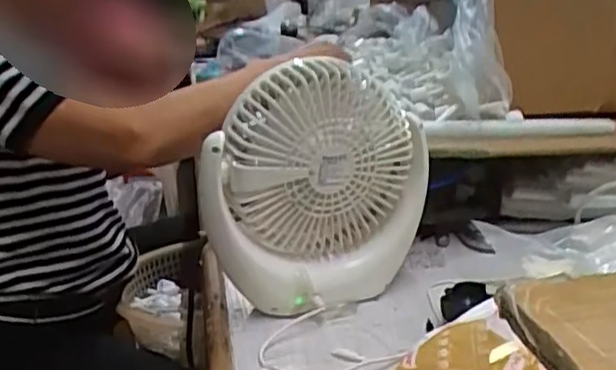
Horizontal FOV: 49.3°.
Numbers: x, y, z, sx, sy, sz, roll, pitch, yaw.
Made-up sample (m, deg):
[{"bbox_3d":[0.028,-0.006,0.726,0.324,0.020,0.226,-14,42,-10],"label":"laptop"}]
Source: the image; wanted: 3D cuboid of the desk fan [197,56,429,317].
[{"bbox_3d":[0.008,0.005,0.579,0.194,0.200,0.076,-7,17,-15],"label":"desk fan"}]

